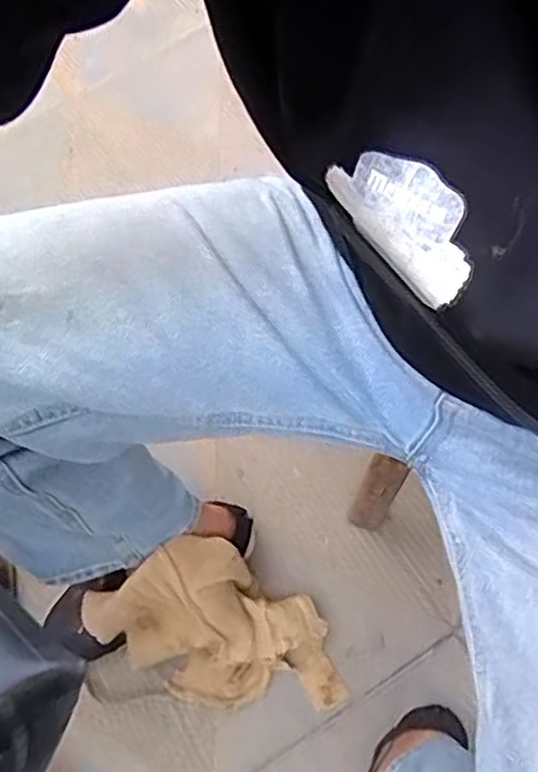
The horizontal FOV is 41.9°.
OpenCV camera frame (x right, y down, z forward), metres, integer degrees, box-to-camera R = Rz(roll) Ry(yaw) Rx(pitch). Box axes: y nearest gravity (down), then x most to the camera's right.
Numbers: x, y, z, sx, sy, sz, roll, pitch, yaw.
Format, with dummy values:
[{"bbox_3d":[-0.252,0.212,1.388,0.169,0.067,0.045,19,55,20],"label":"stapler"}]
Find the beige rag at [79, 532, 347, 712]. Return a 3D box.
[{"bbox_3d":[-0.047,0.243,0.696,0.241,0.141,0.144,23,70,19],"label":"beige rag"}]

